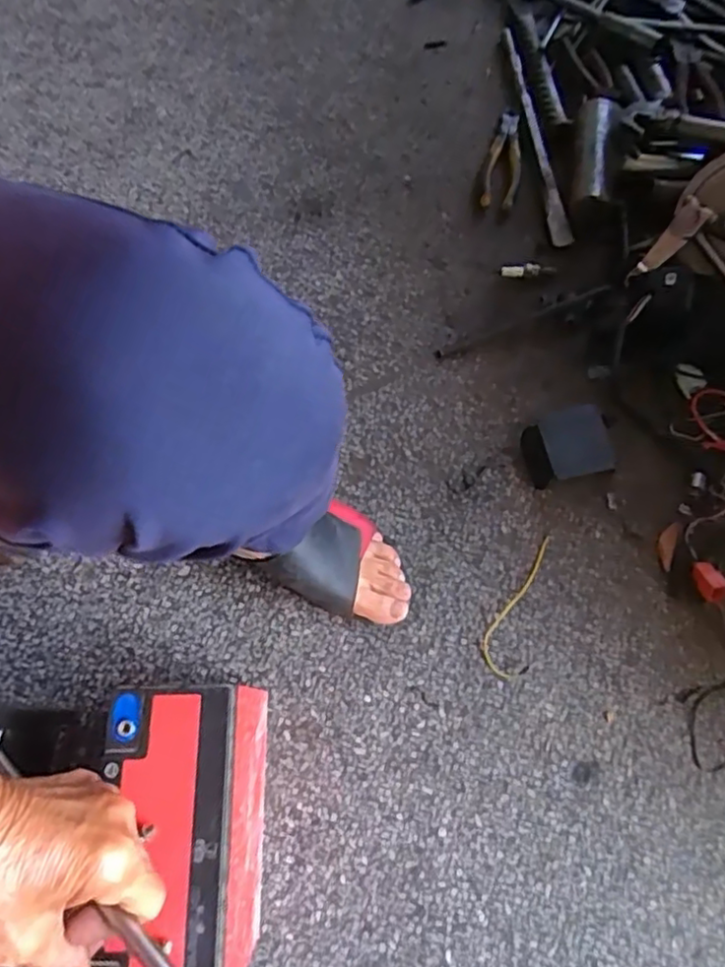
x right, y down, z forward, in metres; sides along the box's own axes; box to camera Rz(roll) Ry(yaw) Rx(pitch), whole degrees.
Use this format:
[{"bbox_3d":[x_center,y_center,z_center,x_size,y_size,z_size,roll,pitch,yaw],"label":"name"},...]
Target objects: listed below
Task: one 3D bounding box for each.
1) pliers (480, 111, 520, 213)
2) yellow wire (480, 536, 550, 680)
[{"bbox_3d":[0.166,-0.381,0.755,0.041,0.019,0.157,13,72,3],"label":"pliers"},{"bbox_3d":[0.136,0.106,0.577,0.043,0.004,0.133,14,72,3],"label":"yellow wire"}]

